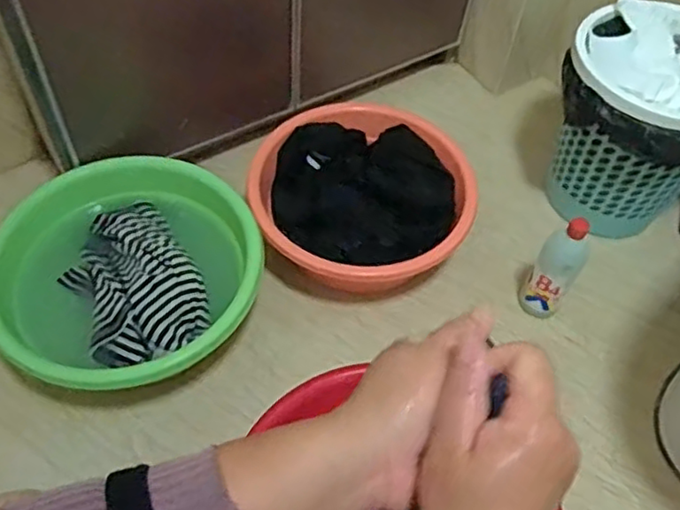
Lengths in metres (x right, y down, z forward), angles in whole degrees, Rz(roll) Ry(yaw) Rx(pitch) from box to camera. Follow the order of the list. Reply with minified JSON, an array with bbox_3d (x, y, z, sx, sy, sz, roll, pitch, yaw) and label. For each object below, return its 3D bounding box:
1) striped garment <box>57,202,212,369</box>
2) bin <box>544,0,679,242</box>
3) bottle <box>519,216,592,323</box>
[{"bbox_3d":[-0.295,0.043,0.935,0.165,0.040,0.253,-27,61,-21],"label":"striped garment"},{"bbox_3d":[0.458,-0.197,1.038,0.254,0.299,0.245,19,56,9],"label":"bin"},{"bbox_3d":[0.312,0.025,0.946,0.066,0.195,0.053,32,59,18],"label":"bottle"}]

